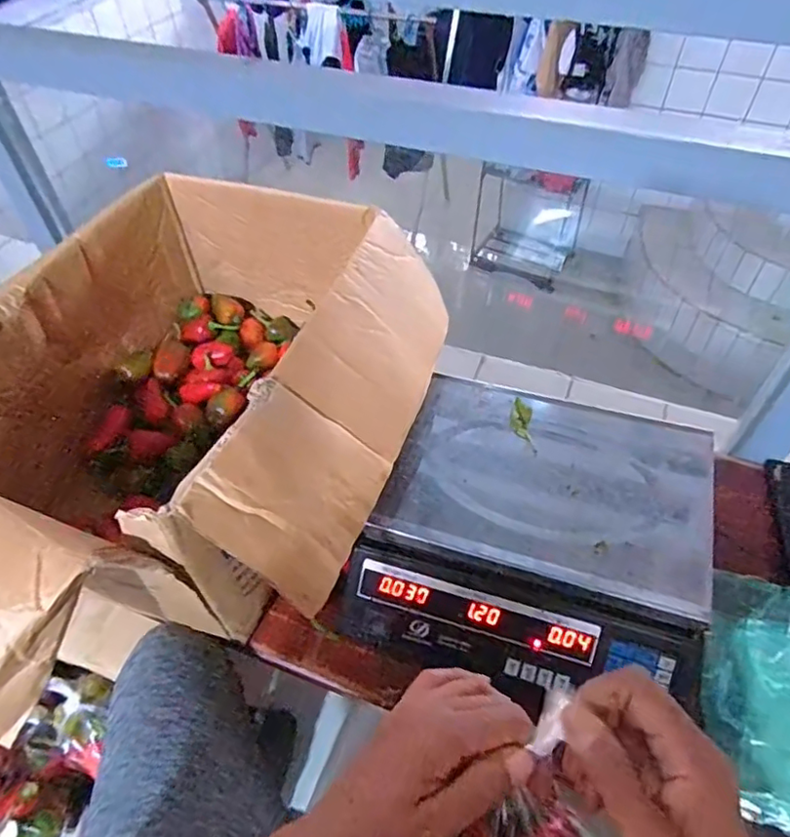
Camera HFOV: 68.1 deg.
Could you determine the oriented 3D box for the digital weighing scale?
[{"bbox_3d":[0.142,0.117,0.621,0.333,0.091,0.297,12,53,11],"label":"digital weighing scale"}]

